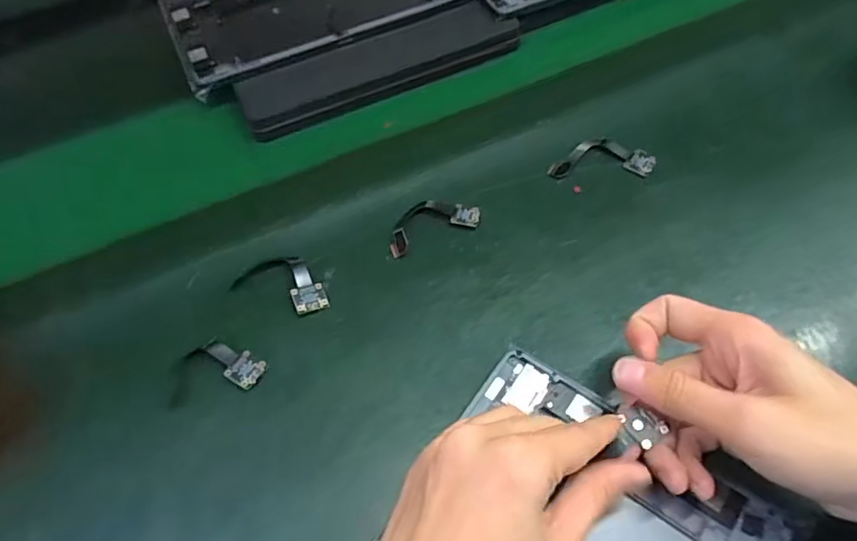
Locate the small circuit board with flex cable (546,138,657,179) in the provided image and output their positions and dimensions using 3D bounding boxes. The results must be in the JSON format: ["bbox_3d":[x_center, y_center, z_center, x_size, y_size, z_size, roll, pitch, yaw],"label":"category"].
[{"bbox_3d":[0.131,-0.086,0.439,0.080,0.010,0.034,-2,57,3],"label":"small circuit board with flex cable"}]

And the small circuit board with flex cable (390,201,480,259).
[{"bbox_3d":[0.001,-0.036,0.409,0.069,0.015,0.035,-22,58,-11],"label":"small circuit board with flex cable"}]

